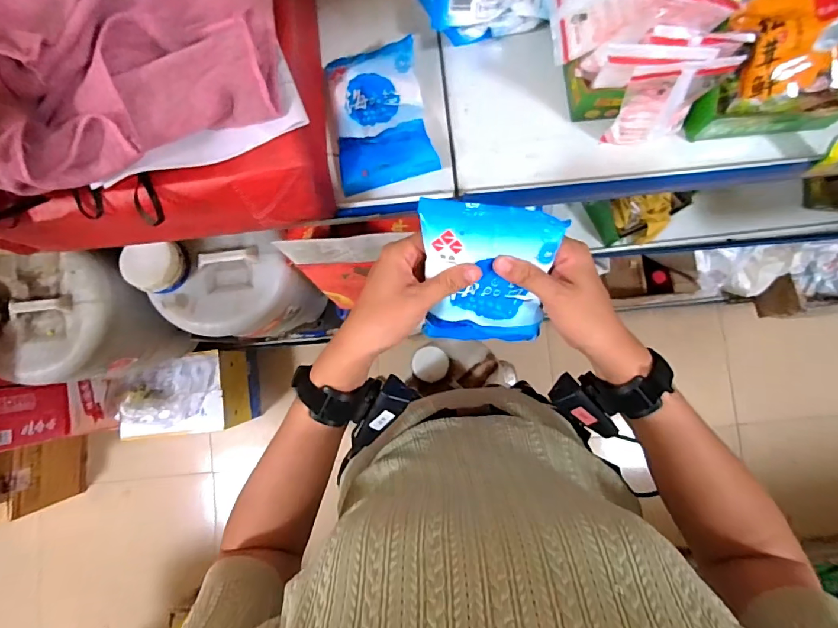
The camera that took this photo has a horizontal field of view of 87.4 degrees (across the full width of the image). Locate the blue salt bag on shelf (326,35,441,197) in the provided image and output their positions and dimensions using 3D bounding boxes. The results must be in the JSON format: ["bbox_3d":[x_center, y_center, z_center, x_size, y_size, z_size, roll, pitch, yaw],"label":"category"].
[{"bbox_3d":[-0.050,-0.244,0.533,0.114,0.031,0.169,-12,85,1],"label":"blue salt bag on shelf"}]

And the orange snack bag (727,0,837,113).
[{"bbox_3d":[0.407,-0.283,0.469,0.113,0.024,0.127,-9,119,22],"label":"orange snack bag"}]

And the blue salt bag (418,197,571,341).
[{"bbox_3d":[0.056,-0.024,0.381,0.110,0.143,0.023,7,42,5],"label":"blue salt bag"}]

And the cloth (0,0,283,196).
[{"bbox_3d":[-0.268,-0.258,0.354,0.270,0.061,0.280,-27,89,-20],"label":"cloth"}]

